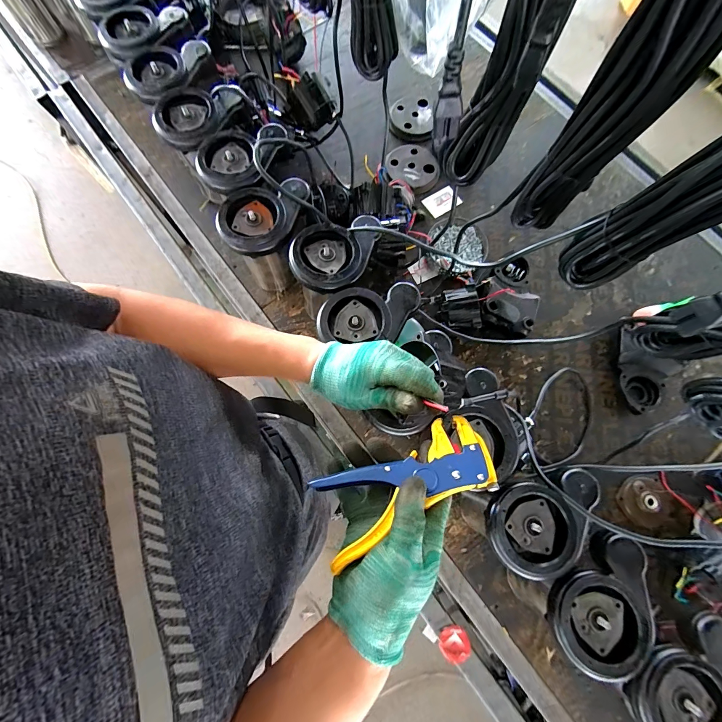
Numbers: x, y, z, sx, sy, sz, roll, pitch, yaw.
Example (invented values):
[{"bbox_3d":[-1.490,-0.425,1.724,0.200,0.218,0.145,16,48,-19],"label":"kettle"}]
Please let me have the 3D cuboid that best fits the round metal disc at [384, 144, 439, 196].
[{"bbox_3d":[0.124,-0.463,0.788,0.127,0.026,0.116,0,75,-1],"label":"round metal disc"}]

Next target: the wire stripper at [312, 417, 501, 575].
[{"bbox_3d":[0.039,0.116,0.305,0.165,0.023,0.077,-24,55,2],"label":"wire stripper"}]

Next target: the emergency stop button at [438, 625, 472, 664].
[{"bbox_3d":[0.160,0.483,0.564,0.049,0.023,0.051,-40,79,-11],"label":"emergency stop button"}]

